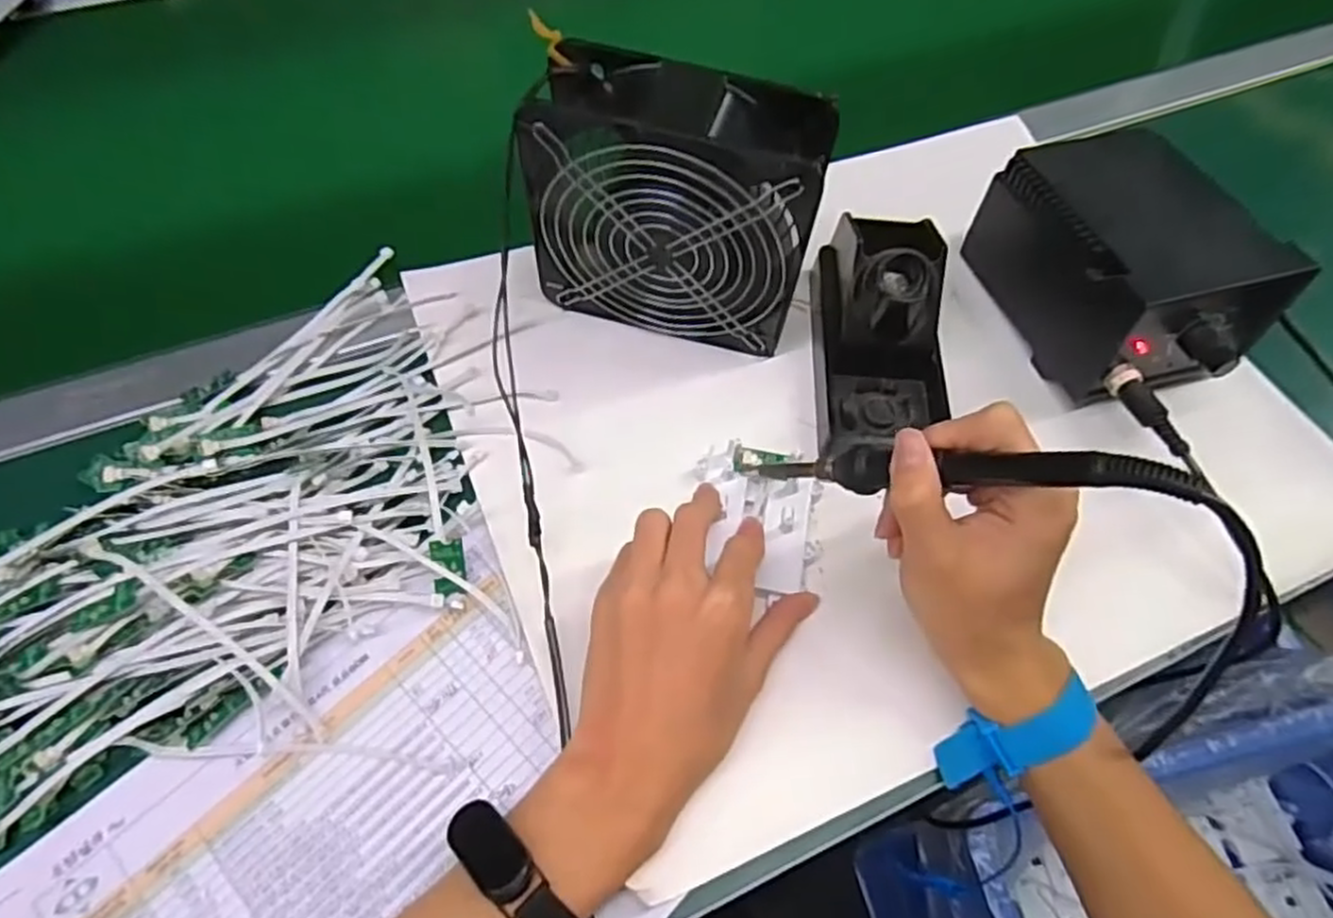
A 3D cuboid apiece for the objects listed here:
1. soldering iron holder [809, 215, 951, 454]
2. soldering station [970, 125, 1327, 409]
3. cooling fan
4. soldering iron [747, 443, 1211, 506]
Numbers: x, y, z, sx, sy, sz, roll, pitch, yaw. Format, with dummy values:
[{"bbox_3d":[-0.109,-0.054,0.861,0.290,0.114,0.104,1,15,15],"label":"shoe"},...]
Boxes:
[{"bbox_3d":[0.132,-0.080,0.447,0.078,0.068,0.157,5,60,-1],"label":"soldering iron holder"},{"bbox_3d":[0.285,-0.119,0.468,0.114,0.110,0.159,-15,63,-12],"label":"soldering station"},{"bbox_3d":[0.003,-0.138,0.425,0.154,0.142,0.061,14,60,4],"label":"cooling fan"},{"bbox_3d":[0.112,0.004,0.318,0.194,0.019,0.017,-3,44,50],"label":"soldering iron"}]

